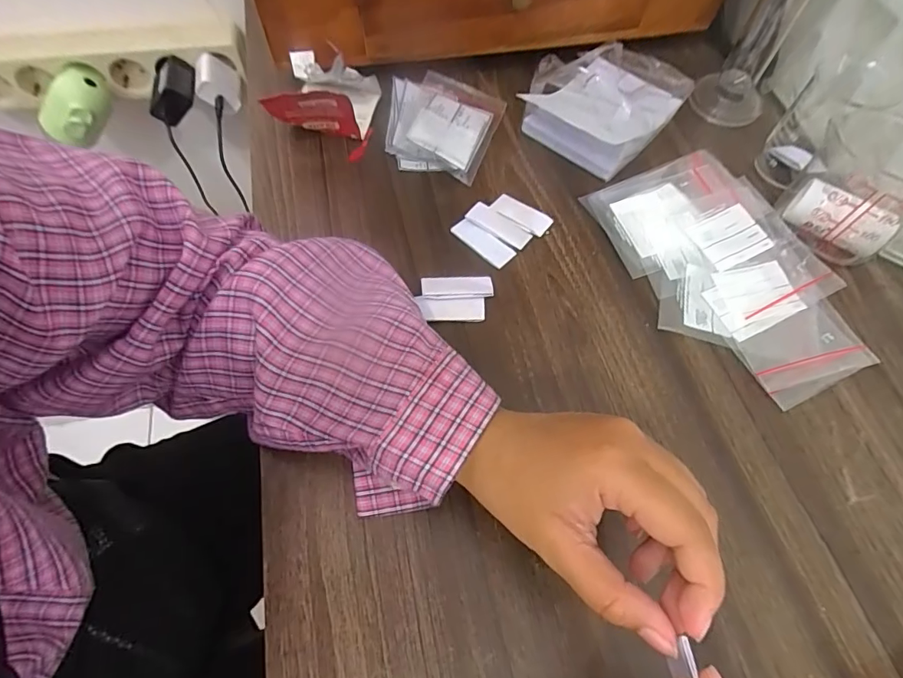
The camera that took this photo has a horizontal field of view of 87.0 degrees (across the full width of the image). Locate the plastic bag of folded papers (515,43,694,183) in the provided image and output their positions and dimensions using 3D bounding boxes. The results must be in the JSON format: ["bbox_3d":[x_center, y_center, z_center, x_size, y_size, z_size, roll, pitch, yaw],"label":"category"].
[{"bbox_3d":[0.124,-0.193,0.373,0.098,0.051,0.119,30,66,16],"label":"plastic bag of folded papers"}]

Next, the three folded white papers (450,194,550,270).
[{"bbox_3d":[0.035,-0.080,0.338,0.046,0.009,0.057,41,69,20],"label":"three folded white papers"}]

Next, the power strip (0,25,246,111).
[{"bbox_3d":[-0.384,-0.295,0.509,0.301,0.052,0.054,-9,62,-6],"label":"power strip"}]

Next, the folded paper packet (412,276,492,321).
[{"bbox_3d":[0.002,-0.027,0.308,0.047,0.008,0.033,-1,61,0],"label":"folded paper packet"}]

